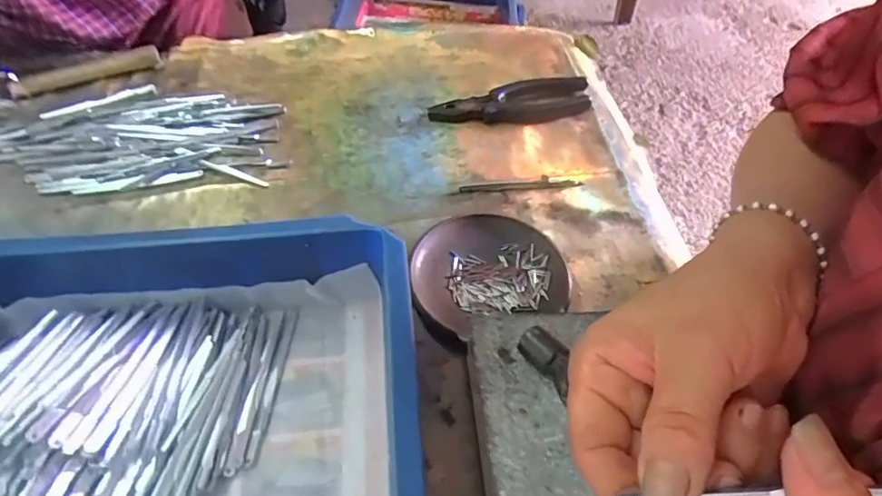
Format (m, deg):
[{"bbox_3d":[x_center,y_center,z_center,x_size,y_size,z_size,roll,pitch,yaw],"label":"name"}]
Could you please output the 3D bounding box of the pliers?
[{"bbox_3d":[0.068,-0.141,0.499,0.156,0.020,0.044,-6,50,-6],"label":"pliers"}]

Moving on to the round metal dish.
[{"bbox_3d":[0.033,0.016,0.372,0.107,0.016,0.091,-16,51,-14],"label":"round metal dish"}]

